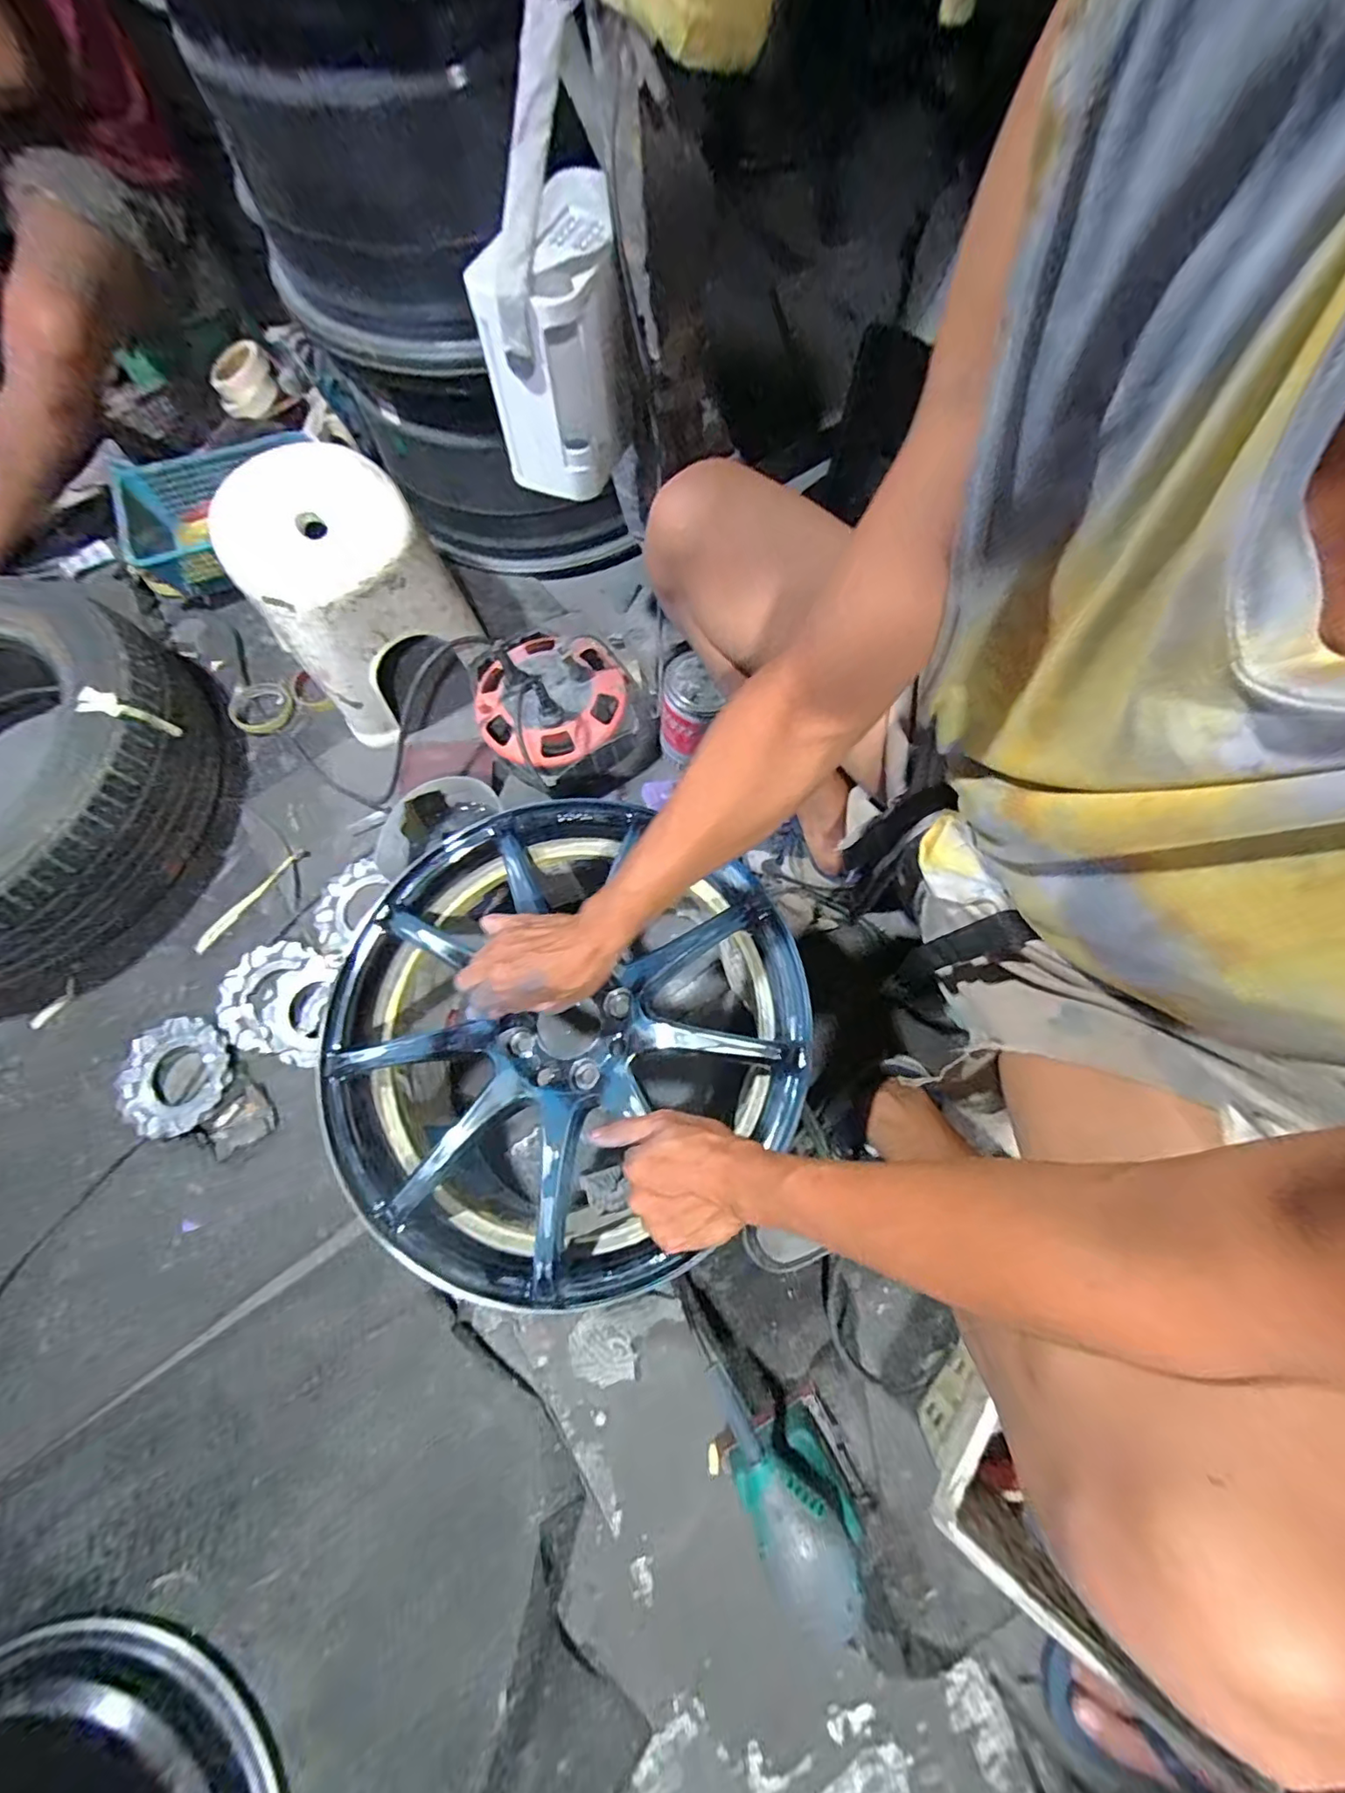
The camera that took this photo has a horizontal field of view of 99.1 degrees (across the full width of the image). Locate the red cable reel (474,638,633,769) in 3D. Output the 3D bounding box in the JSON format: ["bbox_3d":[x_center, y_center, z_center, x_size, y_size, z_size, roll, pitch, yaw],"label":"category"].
[{"bbox_3d":[-0.165,-0.271,0.798,0.203,0.118,0.214,-7,72,-1],"label":"red cable reel"}]

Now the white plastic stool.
[{"bbox_3d":[-0.434,-0.412,0.787,0.229,0.226,0.256,-38,73,-11],"label":"white plastic stool"}]

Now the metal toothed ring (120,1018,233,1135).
[{"bbox_3d":[-0.608,0.219,0.703,0.129,0.018,0.133,0,73,1],"label":"metal toothed ring"}]

